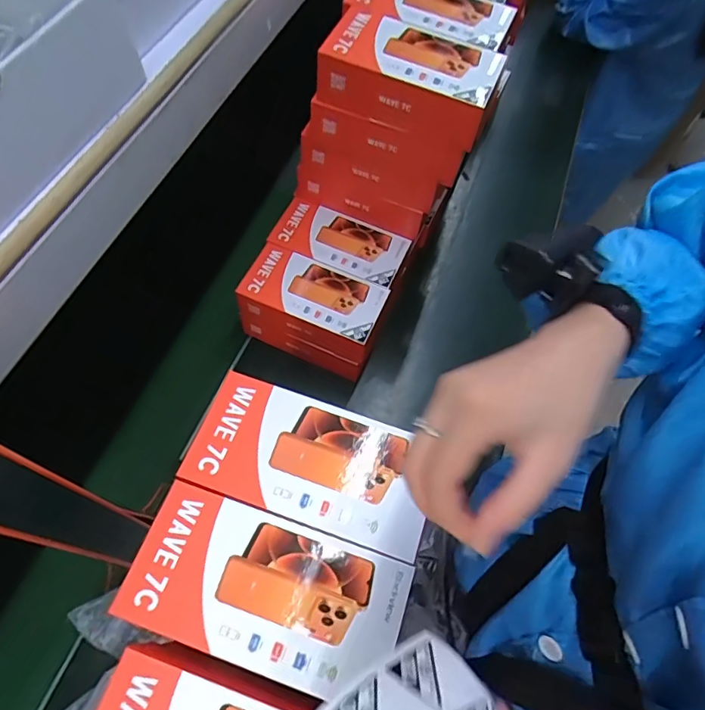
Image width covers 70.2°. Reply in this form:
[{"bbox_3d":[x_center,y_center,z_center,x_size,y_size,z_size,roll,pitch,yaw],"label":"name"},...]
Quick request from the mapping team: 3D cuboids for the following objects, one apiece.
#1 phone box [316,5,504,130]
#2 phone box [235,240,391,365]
[{"bbox_3d":[0.063,-0.303,0.540,0.190,0.052,0.114,25,62,10],"label":"phone box"},{"bbox_3d":[-0.051,-0.071,0.667,0.186,0.061,0.096,23,62,9],"label":"phone box"}]

